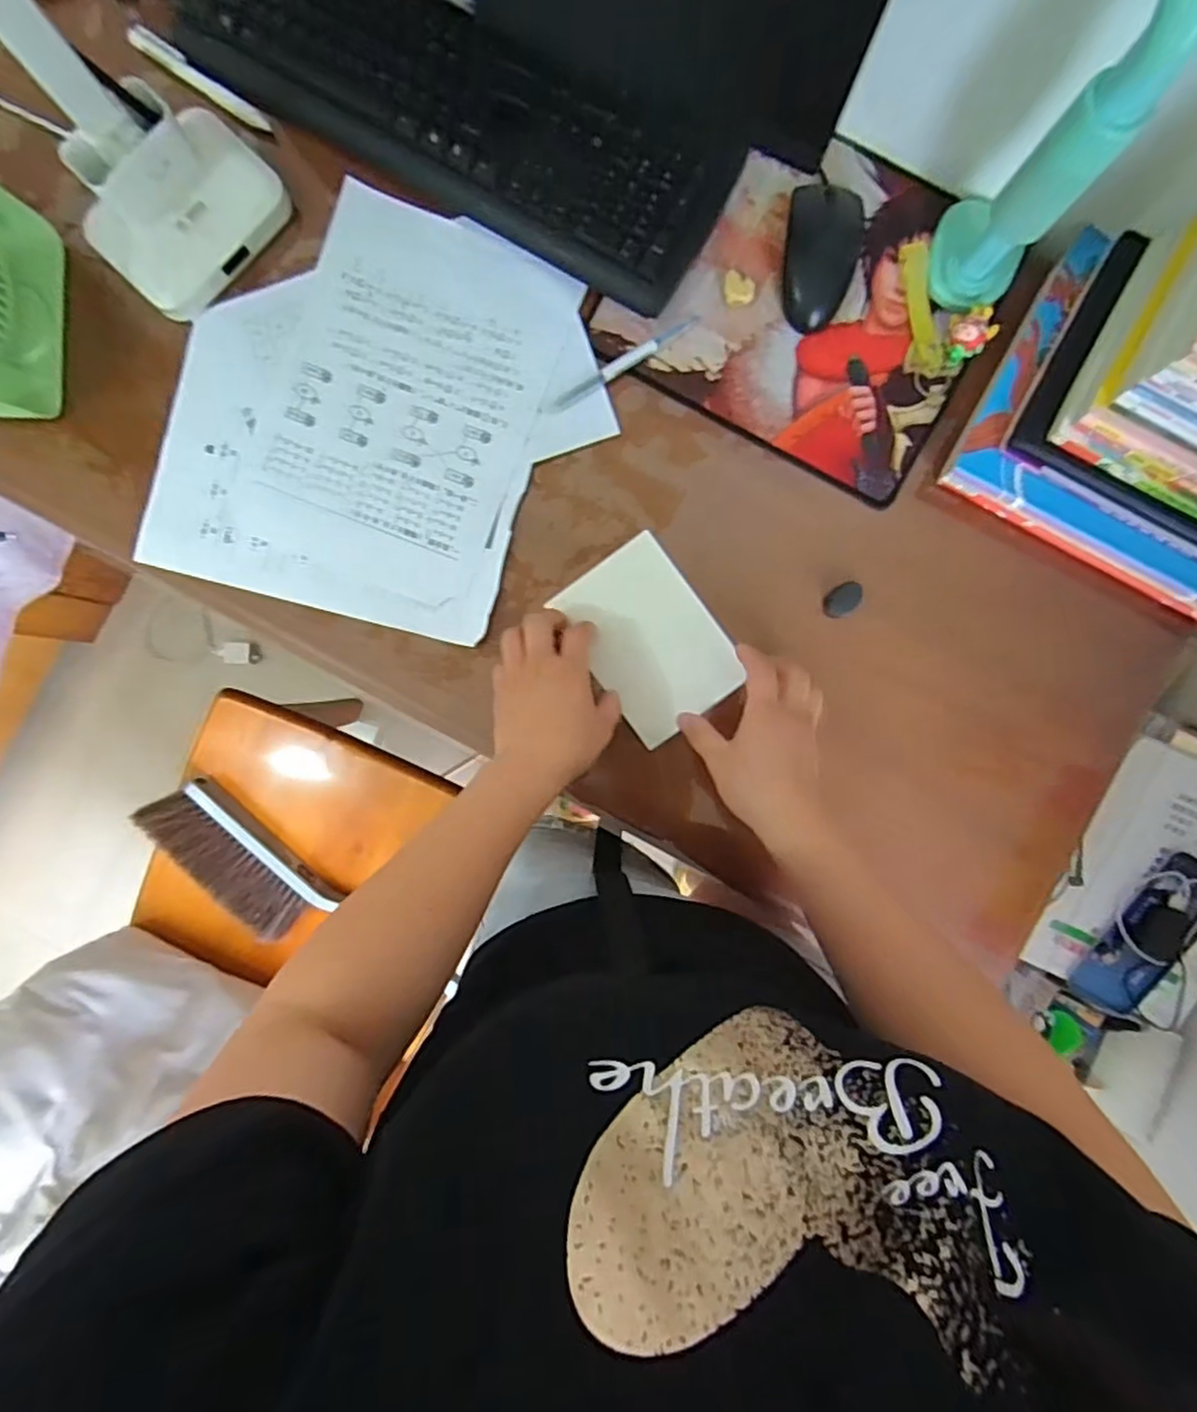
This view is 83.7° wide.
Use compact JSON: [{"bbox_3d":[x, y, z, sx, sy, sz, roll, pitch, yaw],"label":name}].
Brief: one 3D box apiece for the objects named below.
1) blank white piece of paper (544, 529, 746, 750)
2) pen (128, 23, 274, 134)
[{"bbox_3d":[0.039,-0.053,0.535,0.099,0.011,0.143,-36,83,11],"label":"blank white piece of paper"},{"bbox_3d":[-0.318,-0.502,0.535,0.125,0.011,0.017,34,93,-1],"label":"pen"}]

